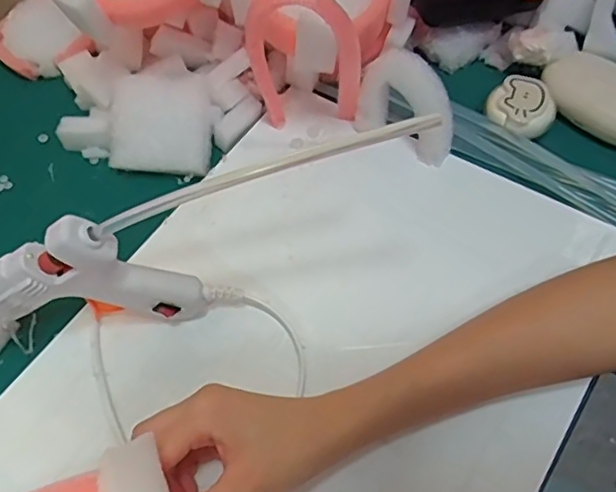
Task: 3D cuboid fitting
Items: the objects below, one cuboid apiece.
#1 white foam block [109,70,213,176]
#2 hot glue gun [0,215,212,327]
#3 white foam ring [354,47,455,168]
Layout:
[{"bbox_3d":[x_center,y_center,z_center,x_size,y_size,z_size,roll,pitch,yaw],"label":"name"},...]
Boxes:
[{"bbox_3d":[-0.114,-0.095,0.456,0.077,0.017,0.076,1,96,2],"label":"white foam block"},{"bbox_3d":[-0.140,0.025,0.354,0.142,0.105,0.023,-10,59,-1],"label":"hot glue gun"},{"bbox_3d":[0.074,-0.103,0.435,0.073,0.069,0.023,27,54,19],"label":"white foam ring"}]

